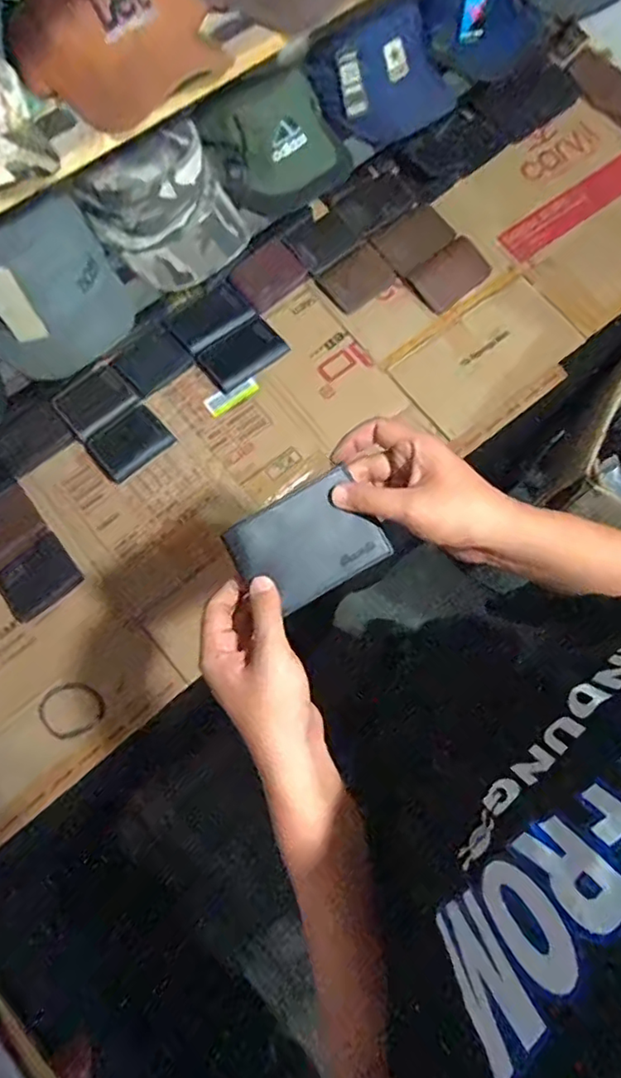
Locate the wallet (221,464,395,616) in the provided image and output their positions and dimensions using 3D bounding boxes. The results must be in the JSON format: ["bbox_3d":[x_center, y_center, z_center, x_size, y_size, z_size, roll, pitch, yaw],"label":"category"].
[{"bbox_3d":[-0.003,0.003,0.458,0.110,0.015,0.079,-30,76,-9],"label":"wallet"}]

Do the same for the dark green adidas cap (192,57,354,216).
[{"bbox_3d":[-0.039,-0.530,0.776,0.179,0.113,0.116,-39,77,-11],"label":"dark green adidas cap"}]

